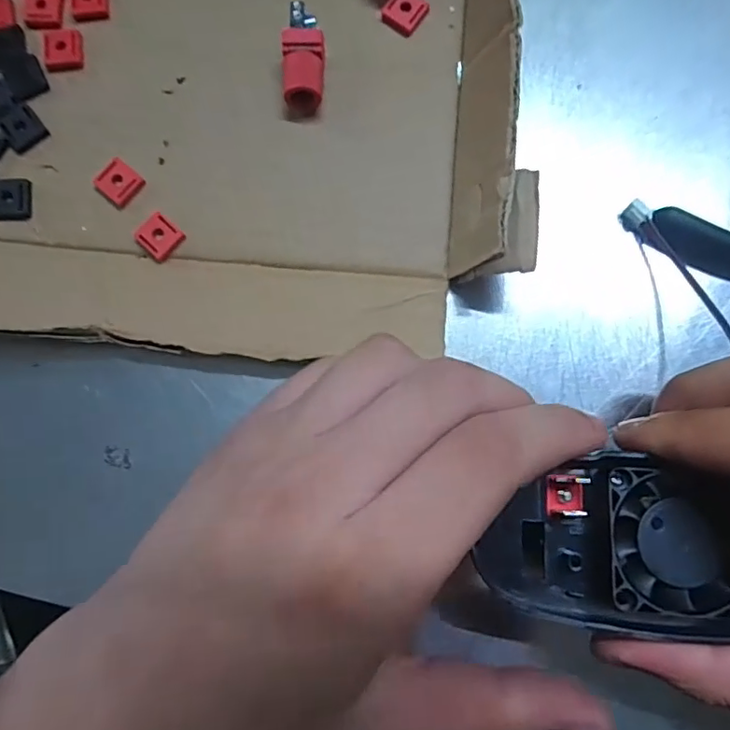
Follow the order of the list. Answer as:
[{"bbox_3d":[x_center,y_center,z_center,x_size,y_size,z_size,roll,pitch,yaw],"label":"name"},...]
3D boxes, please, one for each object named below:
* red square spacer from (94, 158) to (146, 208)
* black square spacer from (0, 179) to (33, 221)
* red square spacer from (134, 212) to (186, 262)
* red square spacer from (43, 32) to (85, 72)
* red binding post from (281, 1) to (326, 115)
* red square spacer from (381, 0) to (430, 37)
[{"bbox_3d":[-0.087,-0.065,0.195,0.012,0.004,0.014,41,88,5],"label":"red square spacer"},{"bbox_3d":[-0.125,-0.059,0.194,0.014,0.004,0.015,-2,85,2],"label":"black square spacer"},{"bbox_3d":[-0.073,-0.045,0.195,0.013,0.004,0.013,41,88,5],"label":"red square spacer"},{"bbox_3d":[-0.110,-0.115,0.200,0.013,0.004,0.015,-7,85,1],"label":"red square spacer"},{"bbox_3d":[-0.021,-0.107,0.193,0.015,0.010,0.035,0,99,1],"label":"red binding post"},{"bbox_3d":[0.015,-0.130,0.201,0.014,0.004,0.014,39,87,5],"label":"red square spacer"}]

